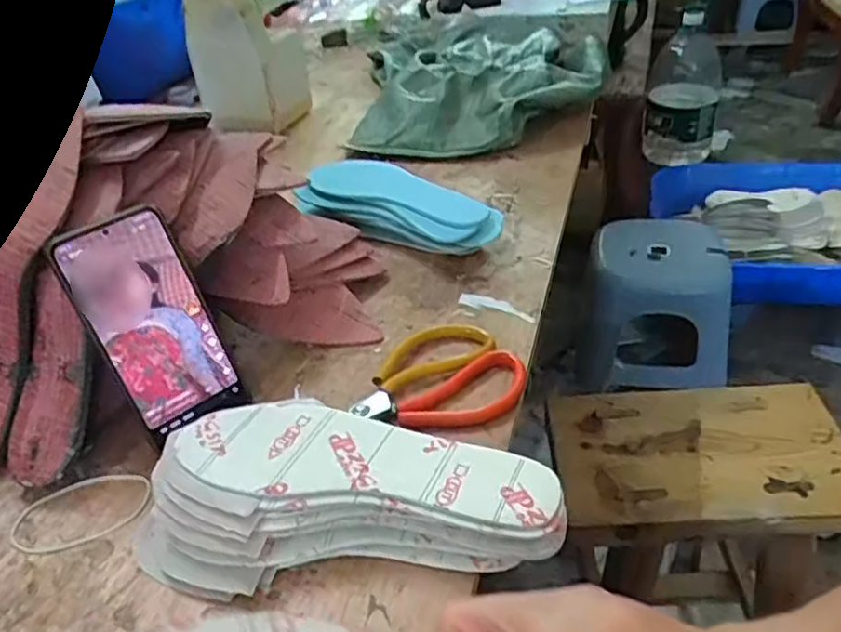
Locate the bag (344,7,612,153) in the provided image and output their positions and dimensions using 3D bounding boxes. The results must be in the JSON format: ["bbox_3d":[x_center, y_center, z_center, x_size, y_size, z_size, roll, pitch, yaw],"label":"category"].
[{"bbox_3d":[0.089,-0.374,0.995,0.336,0.060,0.491,2,38,11],"label":"bag"}]

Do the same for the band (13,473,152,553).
[{"bbox_3d":[-0.222,0.127,0.443,0.089,0.006,0.052,-16,39,-12],"label":"band"}]

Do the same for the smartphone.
[{"bbox_3d":[-0.185,0.004,0.467,0.075,0.152,0.008,-31,19,-28],"label":"smartphone"}]

